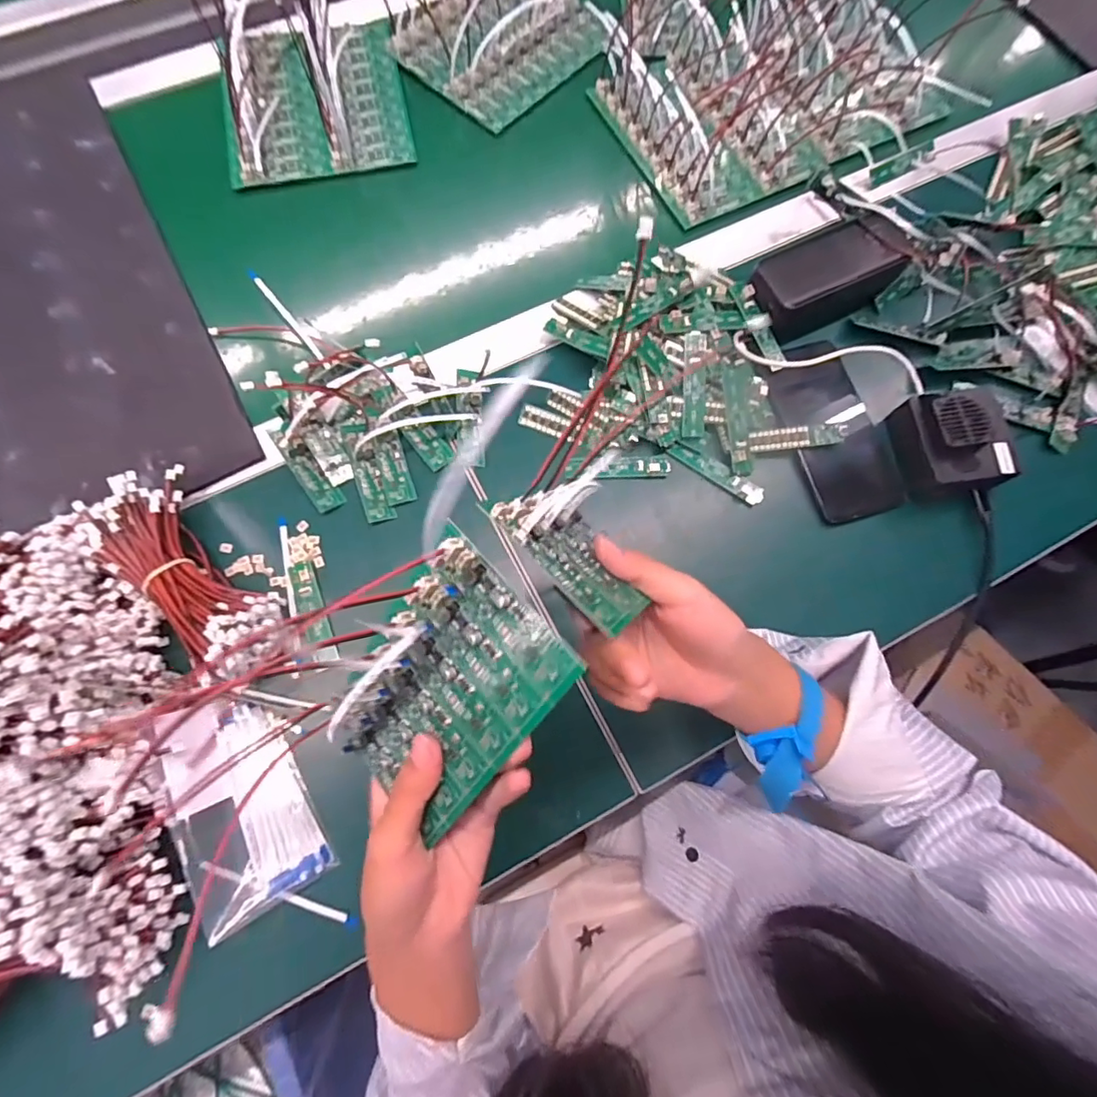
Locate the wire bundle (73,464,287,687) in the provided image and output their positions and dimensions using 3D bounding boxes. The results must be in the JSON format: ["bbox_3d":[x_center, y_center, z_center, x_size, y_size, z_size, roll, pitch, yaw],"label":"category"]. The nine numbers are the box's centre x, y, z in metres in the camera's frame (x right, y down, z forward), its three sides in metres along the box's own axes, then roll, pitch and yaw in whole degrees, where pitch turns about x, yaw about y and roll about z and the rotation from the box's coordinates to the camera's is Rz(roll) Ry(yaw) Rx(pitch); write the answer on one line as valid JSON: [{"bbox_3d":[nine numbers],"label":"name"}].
[{"bbox_3d":[-0.259,0.018,0.390,0.075,0.047,0.166,-42,79,-12],"label":"wire bundle"}]

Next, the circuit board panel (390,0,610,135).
[{"bbox_3d":[-0.045,-0.534,0.550,0.157,0.045,0.189,41,77,10],"label":"circuit board panel"}]

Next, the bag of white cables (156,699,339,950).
[{"bbox_3d":[-0.207,0.170,0.366,0.080,0.021,0.137,-22,80,-27],"label":"bag of white cables"}]

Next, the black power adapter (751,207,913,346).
[{"bbox_3d":[0.244,-0.235,0.470,0.132,0.040,0.063,-27,76,-8],"label":"black power adapter"}]

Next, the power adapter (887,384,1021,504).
[{"bbox_3d":[0.324,-0.085,0.432,0.073,0.043,0.078,-4,74,-2],"label":"power adapter"}]

